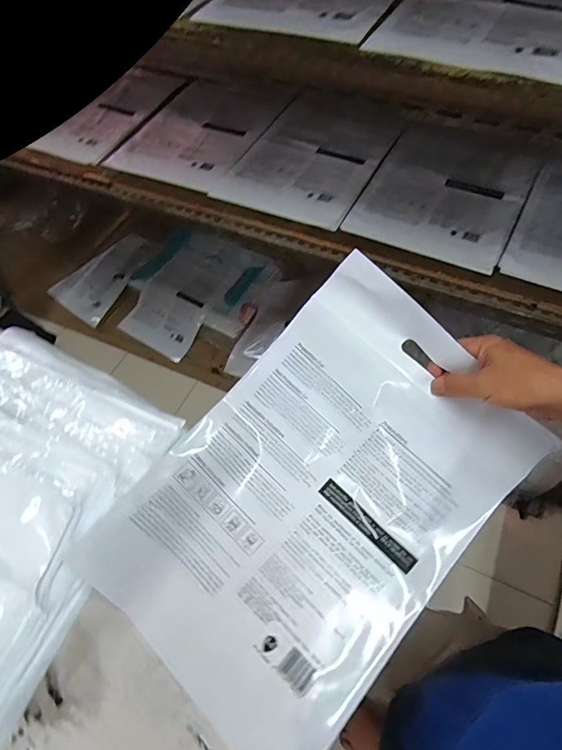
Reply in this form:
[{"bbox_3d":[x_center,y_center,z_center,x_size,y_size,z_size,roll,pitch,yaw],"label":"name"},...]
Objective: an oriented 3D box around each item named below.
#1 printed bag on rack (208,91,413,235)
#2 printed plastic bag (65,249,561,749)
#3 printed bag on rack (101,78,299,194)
[{"bbox_3d":[0.065,-0.505,1.017,0.317,0.047,0.391,25,62,18],"label":"printed bag on rack"},{"bbox_3d":[0.038,0.123,0.451,0.294,0.068,0.425,43,81,10],"label":"printed plastic bag"},{"bbox_3d":[-0.208,-0.593,1.096,0.301,0.055,0.362,28,71,16],"label":"printed bag on rack"}]

